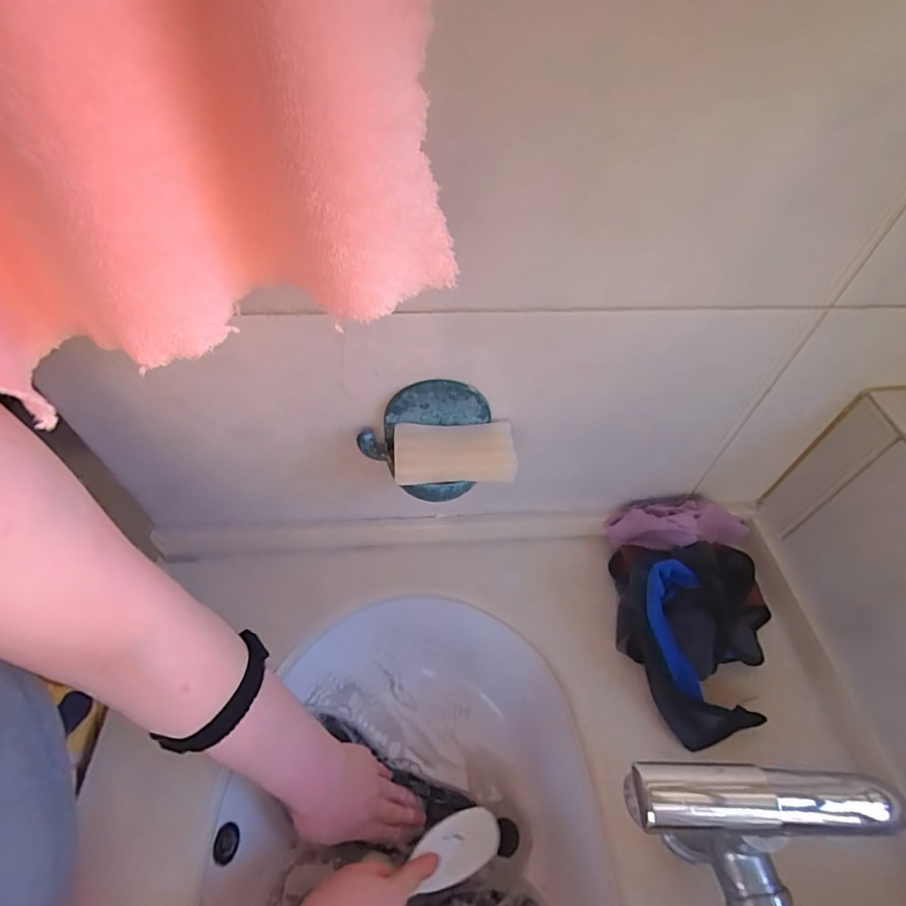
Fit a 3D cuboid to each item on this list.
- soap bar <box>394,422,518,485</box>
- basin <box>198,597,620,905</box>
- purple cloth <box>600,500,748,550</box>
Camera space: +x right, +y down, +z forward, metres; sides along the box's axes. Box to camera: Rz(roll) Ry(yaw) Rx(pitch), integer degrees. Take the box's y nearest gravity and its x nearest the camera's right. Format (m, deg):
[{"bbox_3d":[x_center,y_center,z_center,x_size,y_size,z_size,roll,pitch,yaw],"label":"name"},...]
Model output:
[{"bbox_3d":[0.002,0.000,0.410,0.099,0.017,0.051,-2,51,-4],"label":"soap bar"},{"bbox_3d":[-0.022,0.368,0.501,0.365,0.155,0.395,1,51,-2],"label":"basin"},{"bbox_3d":[0.261,0.081,0.546,0.166,0.061,0.059,-3,51,-5],"label":"purple cloth"}]

